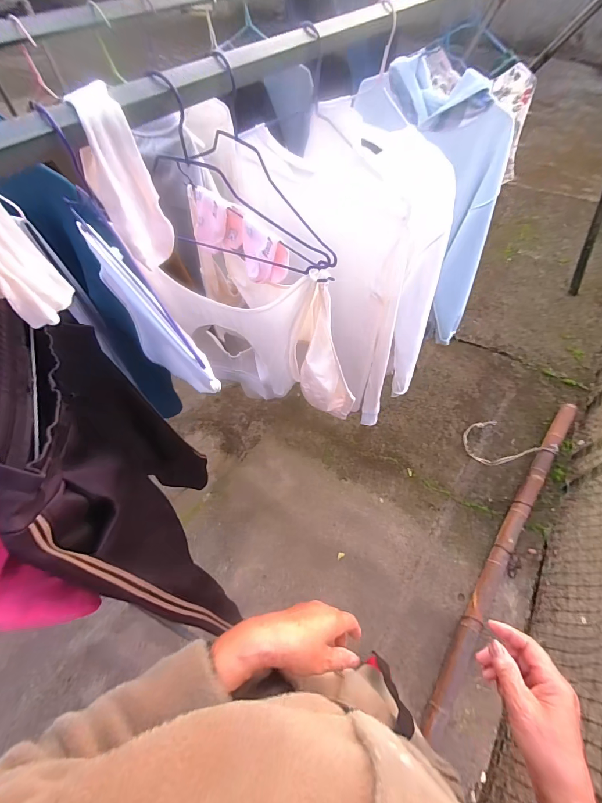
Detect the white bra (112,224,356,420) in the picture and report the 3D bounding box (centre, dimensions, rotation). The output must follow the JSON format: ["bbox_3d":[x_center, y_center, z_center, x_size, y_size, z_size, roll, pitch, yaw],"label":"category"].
[{"bbox_3d":[-0.085,-0.104,0.676,0.389,0.312,0.069,17,59,15],"label":"white bra"}]

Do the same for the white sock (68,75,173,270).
[{"bbox_3d":[-0.191,-0.230,0.388,0.030,0.166,0.062,30,63,22],"label":"white sock"}]

